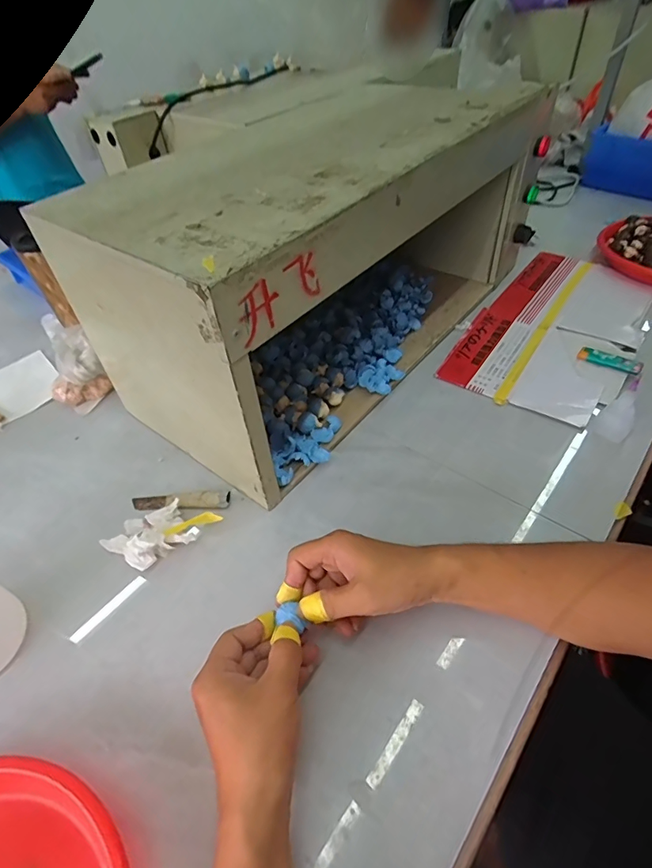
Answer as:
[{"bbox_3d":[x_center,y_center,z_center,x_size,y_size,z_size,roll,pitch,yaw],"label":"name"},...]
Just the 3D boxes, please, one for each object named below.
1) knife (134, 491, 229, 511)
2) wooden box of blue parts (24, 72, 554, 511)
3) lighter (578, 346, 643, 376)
[{"bbox_3d":[-0.173,0.080,0.543,0.119,0.010,0.024,0,47,5],"label":"knife"},{"bbox_3d":[-0.001,-0.252,0.641,0.301,0.281,0.600,29,56,28],"label":"wooden box of blue parts"},{"bbox_3d":[0.397,-0.102,0.641,0.079,0.020,0.016,30,56,29],"label":"lighter"}]

